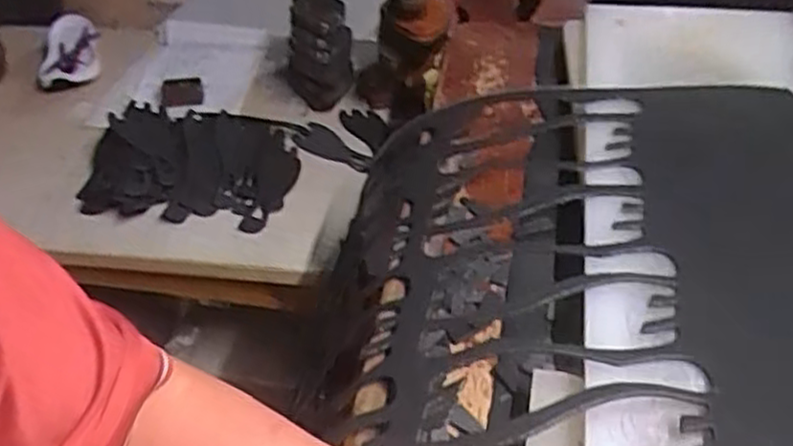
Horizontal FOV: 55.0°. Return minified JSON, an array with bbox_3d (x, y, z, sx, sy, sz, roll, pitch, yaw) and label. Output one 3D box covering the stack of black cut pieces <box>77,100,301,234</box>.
[{"bbox_3d":[-0.302,-0.092,1.133,0.306,0.058,0.264,11,39,2],"label":"stack of black cut pieces"}]

